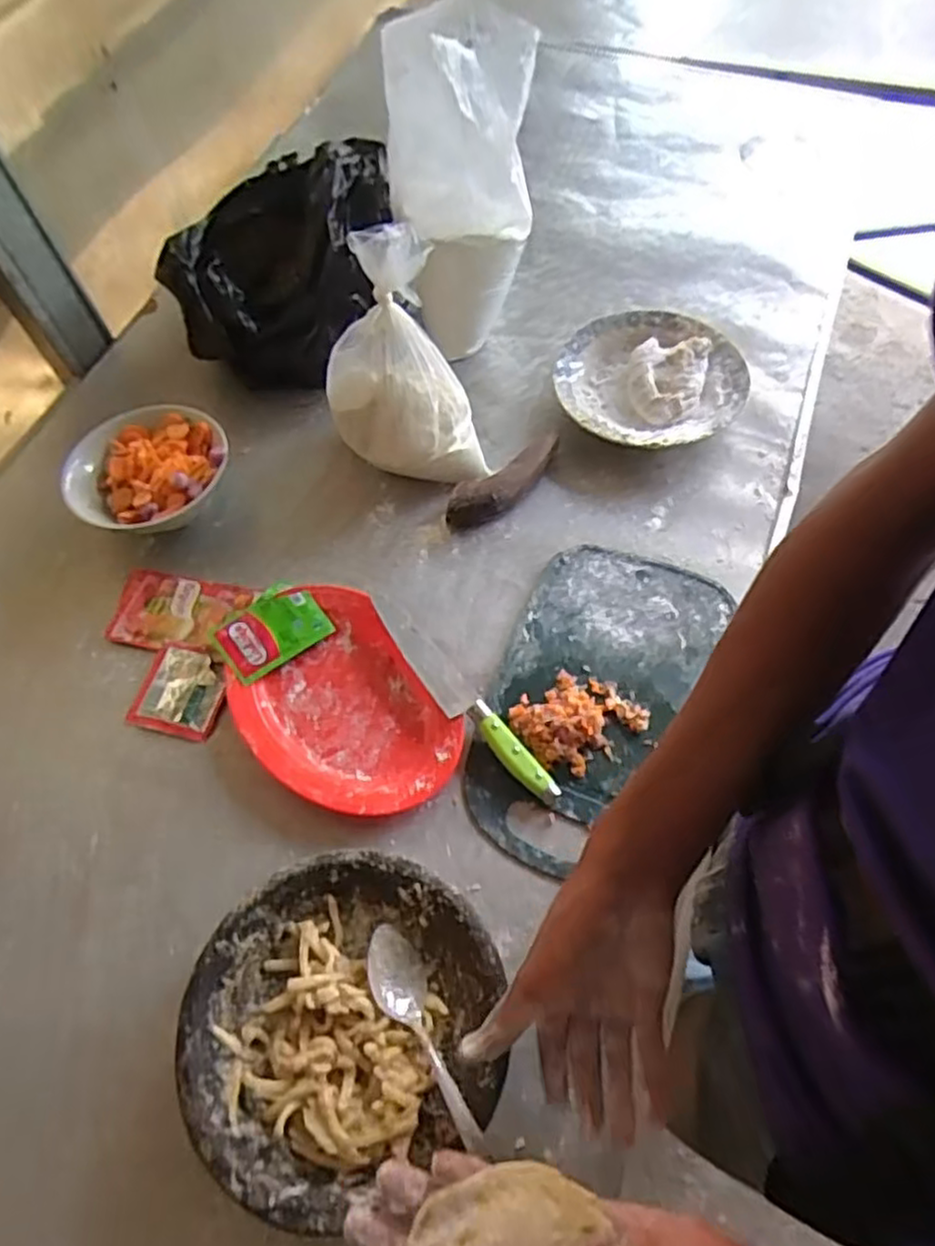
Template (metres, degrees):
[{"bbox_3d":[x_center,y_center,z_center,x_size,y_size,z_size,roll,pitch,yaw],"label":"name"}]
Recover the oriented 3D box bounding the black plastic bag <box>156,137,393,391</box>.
[{"bbox_3d":[-0.189,-0.393,0.812,0.282,0.186,0.175,-31,65,-15],"label":"black plastic bag"}]

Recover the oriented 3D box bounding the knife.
[{"bbox_3d":[-0.010,0.058,0.611,0.035,0.025,0.231,-33,65,-16],"label":"knife"}]

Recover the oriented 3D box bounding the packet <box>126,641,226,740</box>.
[{"bbox_3d":[-0.248,0.057,0.630,0.076,0.008,0.079,14,62,9],"label":"packet"}]

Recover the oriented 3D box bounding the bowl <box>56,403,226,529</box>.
[{"bbox_3d":[-0.307,-0.147,0.719,0.139,0.076,0.141,-1,61,1],"label":"bowl"}]

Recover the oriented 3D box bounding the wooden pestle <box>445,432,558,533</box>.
[{"bbox_3d":[0.041,-0.140,0.733,0.151,0.030,0.047,-32,65,-16],"label":"wooden pestle"}]

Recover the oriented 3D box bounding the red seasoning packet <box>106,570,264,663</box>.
[{"bbox_3d":[-0.267,-0.010,0.670,0.129,0.014,0.078,11,62,7],"label":"red seasoning packet"}]

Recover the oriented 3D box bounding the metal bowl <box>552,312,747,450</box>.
[{"bbox_3d":[0.197,-0.258,0.784,0.201,0.050,0.187,-1,61,1],"label":"metal bowl"}]

